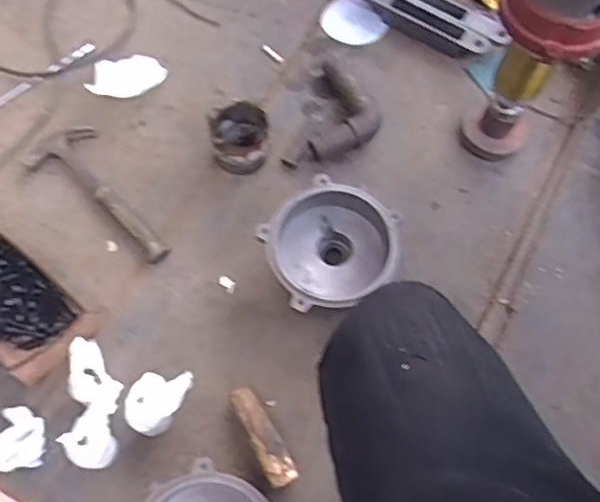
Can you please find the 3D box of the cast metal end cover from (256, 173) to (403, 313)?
[{"bbox_3d":[0.044,0.005,0.933,0.194,0.106,0.179,-40,72,-14],"label":"cast metal end cover"}]

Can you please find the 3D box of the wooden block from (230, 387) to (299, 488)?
[{"bbox_3d":[-0.052,0.266,0.868,0.041,0.044,0.146,-28,70,-10],"label":"wooden block"}]

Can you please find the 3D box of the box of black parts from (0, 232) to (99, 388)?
[{"bbox_3d":[-0.441,0.085,0.928,0.253,0.067,0.133,37,73,15],"label":"box of black parts"}]

